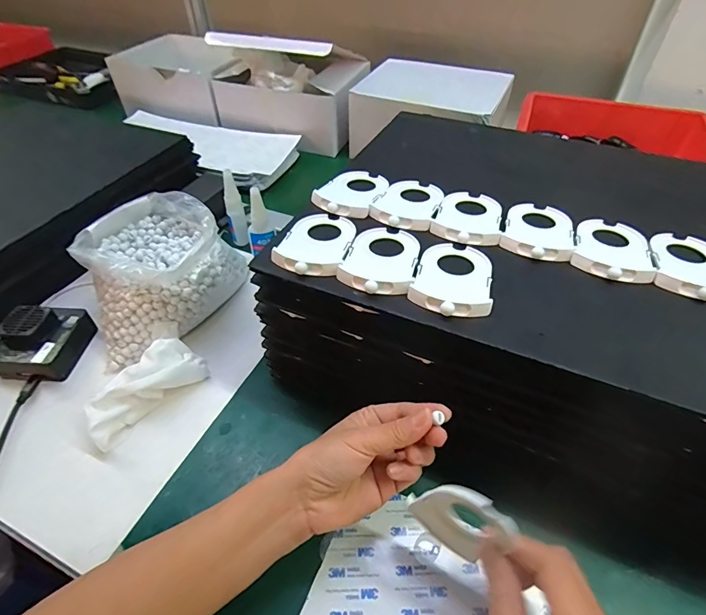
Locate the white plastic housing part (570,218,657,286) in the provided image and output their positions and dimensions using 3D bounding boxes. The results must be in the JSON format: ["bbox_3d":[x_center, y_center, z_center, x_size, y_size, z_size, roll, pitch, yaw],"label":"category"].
[{"bbox_3d":[0.217,-0.051,0.347,0.057,0.012,0.081,19,52,15],"label":"white plastic housing part"}]

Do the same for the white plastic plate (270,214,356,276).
[{"bbox_3d":[-0.031,-0.056,0.352,0.056,0.011,0.080,13,51,9],"label":"white plastic plate"}]

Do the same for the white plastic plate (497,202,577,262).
[{"bbox_3d":[0.163,-0.070,0.367,0.056,0.011,0.081,18,52,13],"label":"white plastic plate"}]

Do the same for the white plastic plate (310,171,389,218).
[{"bbox_3d":[0.000,-0.114,0.411,0.057,0.011,0.081,22,53,17],"label":"white plastic plate"}]

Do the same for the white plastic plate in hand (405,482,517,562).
[{"bbox_3d":[0.065,0.132,0.264,0.058,0.057,0.020,31,56,23],"label":"white plastic plate in hand"}]

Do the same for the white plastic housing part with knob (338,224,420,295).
[{"bbox_3d":[0.025,-0.042,0.338,0.056,0.012,0.084,14,51,11],"label":"white plastic housing part with knob"}]

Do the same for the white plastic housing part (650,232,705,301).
[{"bbox_3d":[0.271,-0.035,0.332,0.055,0.012,0.081,18,52,14],"label":"white plastic housing part"}]

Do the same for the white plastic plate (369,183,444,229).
[{"bbox_3d":[0.053,-0.101,0.398,0.057,0.011,0.079,17,52,13],"label":"white plastic plate"}]

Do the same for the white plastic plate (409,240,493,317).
[{"bbox_3d":[0.079,-0.025,0.320,0.058,0.012,0.081,16,51,12],"label":"white plastic plate"}]

